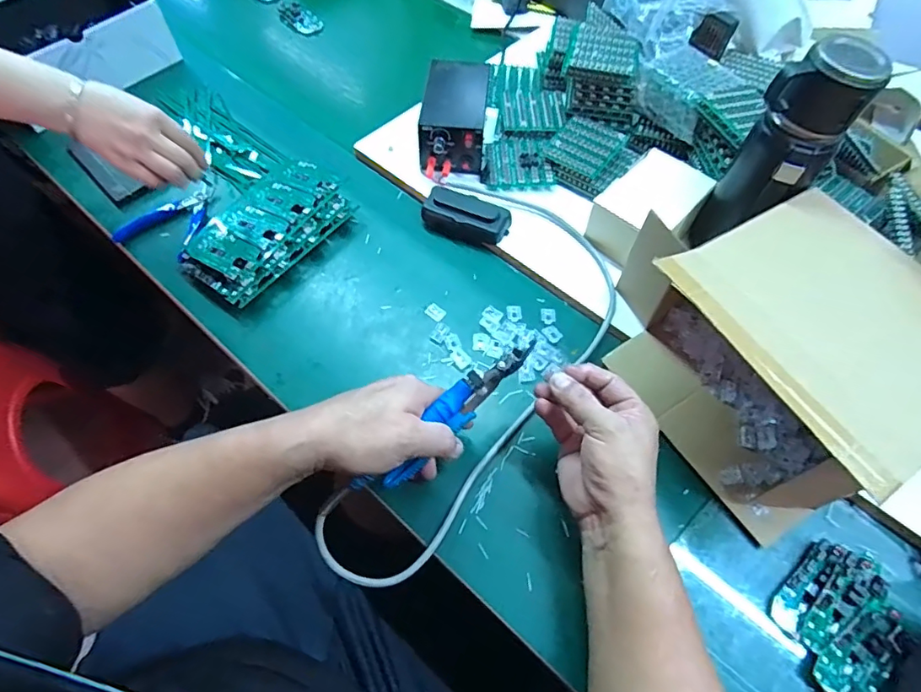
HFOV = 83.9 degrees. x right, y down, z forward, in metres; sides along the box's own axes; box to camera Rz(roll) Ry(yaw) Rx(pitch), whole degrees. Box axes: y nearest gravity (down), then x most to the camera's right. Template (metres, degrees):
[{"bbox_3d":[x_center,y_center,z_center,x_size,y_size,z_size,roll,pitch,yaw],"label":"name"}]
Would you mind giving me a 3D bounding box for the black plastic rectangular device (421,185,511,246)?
[{"bbox_3d":[0.007,-0.156,0.627,0.104,0.025,0.053,23,63,14],"label":"black plastic rectangular device"}]

